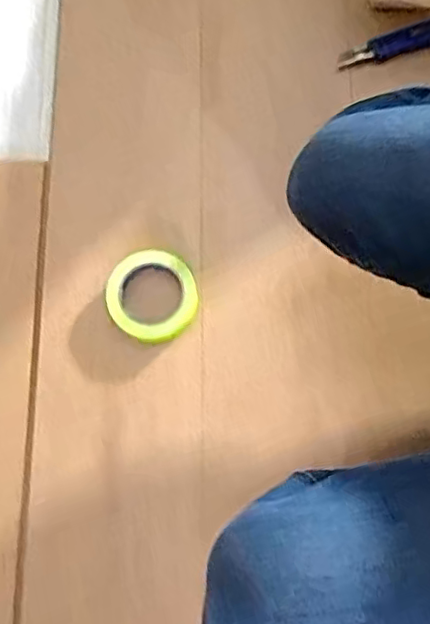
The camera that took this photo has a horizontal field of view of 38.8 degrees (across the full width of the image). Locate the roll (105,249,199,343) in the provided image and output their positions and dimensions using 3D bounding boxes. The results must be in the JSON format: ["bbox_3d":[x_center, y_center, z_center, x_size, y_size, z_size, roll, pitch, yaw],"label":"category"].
[{"bbox_3d":[-0.078,-0.019,0.760,0.110,0.028,0.112,0,74,1],"label":"roll"}]

